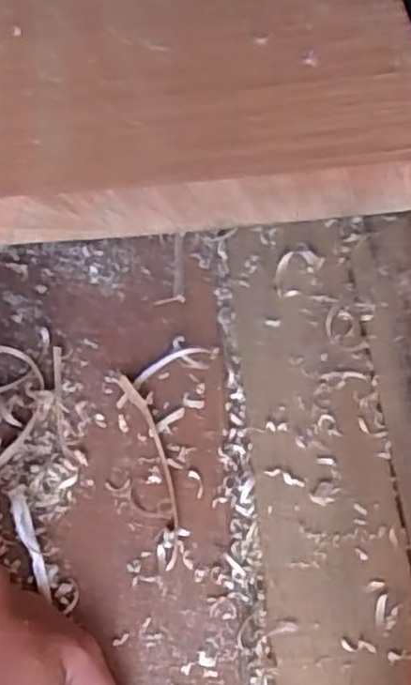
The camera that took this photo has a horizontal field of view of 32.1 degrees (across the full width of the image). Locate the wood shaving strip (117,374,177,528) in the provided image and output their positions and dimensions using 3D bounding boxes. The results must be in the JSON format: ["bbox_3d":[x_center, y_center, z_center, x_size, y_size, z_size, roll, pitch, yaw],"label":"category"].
[{"bbox_3d":[-0.031,0.062,0.425,0.012,0.008,0.097,-19,65,-11],"label":"wood shaving strip"}]

